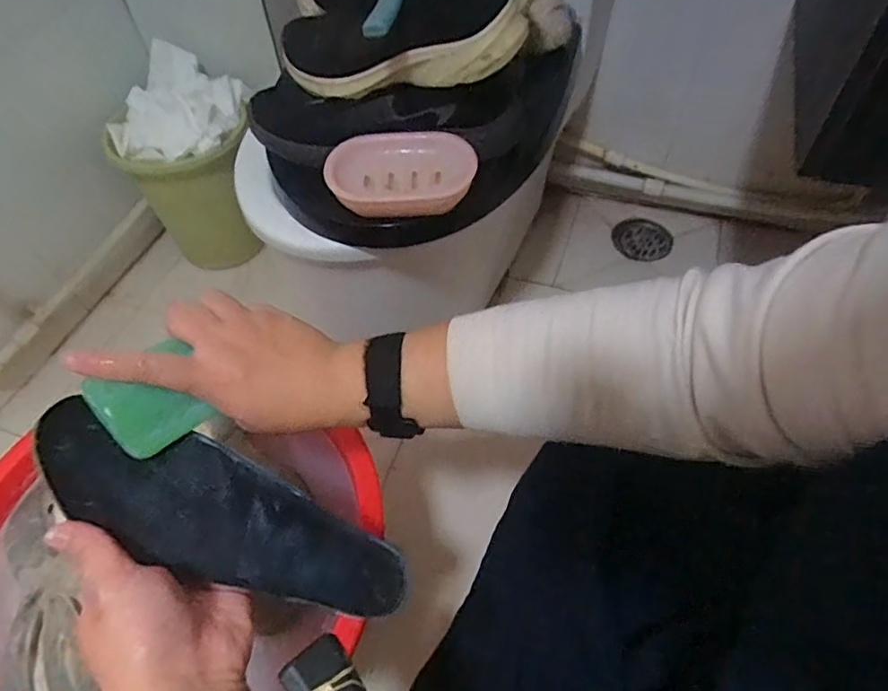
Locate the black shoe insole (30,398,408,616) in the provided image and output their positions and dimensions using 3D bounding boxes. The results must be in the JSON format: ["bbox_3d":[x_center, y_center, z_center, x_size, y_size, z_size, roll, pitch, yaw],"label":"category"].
[{"bbox_3d":[-0.129,0.107,0.347,0.234,0.009,0.069,29,54,-14],"label":"black shoe insole"}]

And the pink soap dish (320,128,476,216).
[{"bbox_3d":[-0.043,-0.173,0.572,0.149,0.040,0.087,-1,53,2],"label":"pink soap dish"}]

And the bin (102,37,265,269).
[{"bbox_3d":[-0.435,-0.320,1.039,0.221,0.309,0.234,11,54,11],"label":"bin"}]

